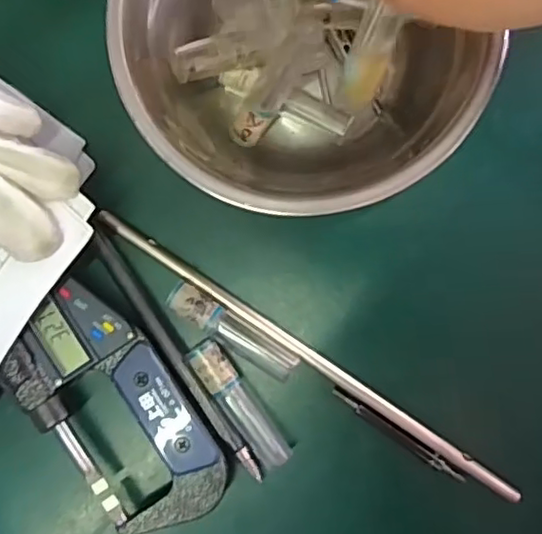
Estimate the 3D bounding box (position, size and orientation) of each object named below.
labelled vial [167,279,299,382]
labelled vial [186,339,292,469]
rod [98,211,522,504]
[{"bbox_3d":[-0.015,0.026,0.254,0.057,0.011,0.012,35,92,2],"label":"labelled vial"},{"bbox_3d":[-0.013,0.055,0.256,0.013,0.011,0.057,-34,89,2],"label":"labelled vial"},{"bbox_3d":[0.013,0.036,0.256,0.197,0.007,0.008,34,92,2],"label":"rod"}]

